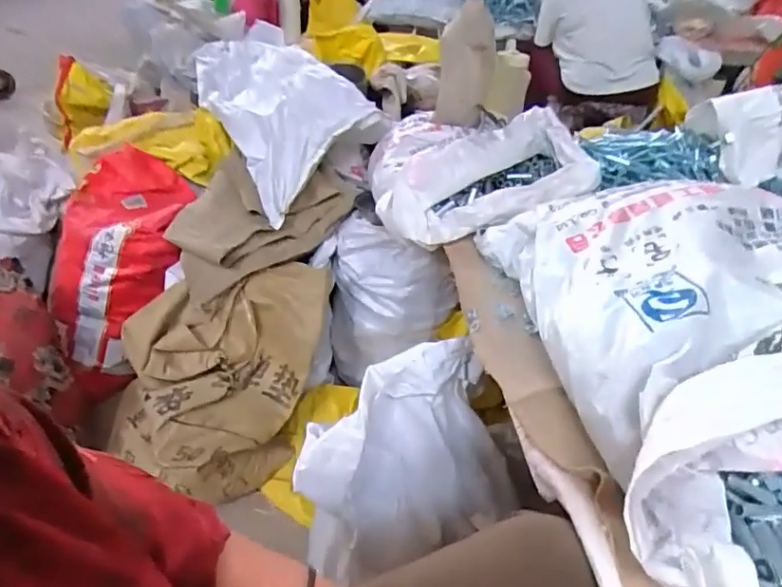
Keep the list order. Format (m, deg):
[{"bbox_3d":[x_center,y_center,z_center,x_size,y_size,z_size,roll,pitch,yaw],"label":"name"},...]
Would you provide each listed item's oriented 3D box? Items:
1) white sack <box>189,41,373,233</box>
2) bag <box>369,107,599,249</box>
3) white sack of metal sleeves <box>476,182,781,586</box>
[{"bbox_3d":[-0.266,-0.406,1.228,0.228,0.221,0.572,-15,39,-26],"label":"white sack"},{"bbox_3d":[0.148,-0.207,0.948,0.350,0.148,0.306,6,34,3],"label":"bag"},{"bbox_3d":[0.343,0.055,0.559,0.341,0.163,0.542,2,34,-4],"label":"white sack of metal sleeves"}]

